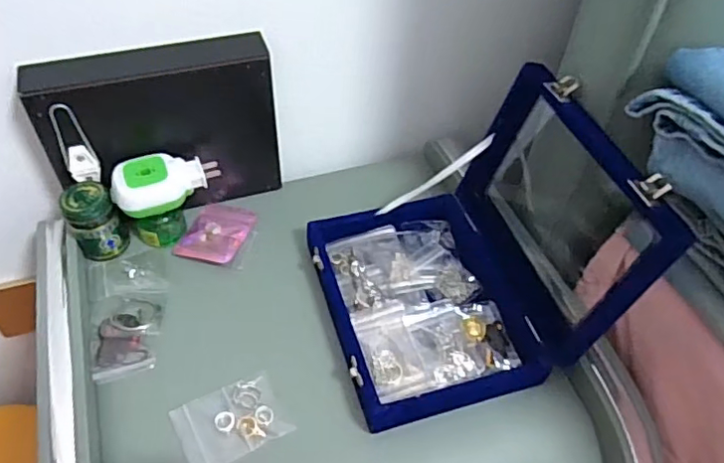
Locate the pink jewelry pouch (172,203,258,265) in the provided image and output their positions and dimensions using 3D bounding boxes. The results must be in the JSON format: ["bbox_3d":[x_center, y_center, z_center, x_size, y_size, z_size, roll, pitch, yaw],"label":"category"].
[{"bbox_3d":[-0.142,0.000,0.575,0.060,0.005,0.079,11,47,7],"label":"pink jewelry pouch"}]

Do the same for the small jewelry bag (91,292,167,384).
[{"bbox_3d":[-0.198,0.088,0.497,0.057,0.007,0.078,-8,48,-12],"label":"small jewelry bag"}]

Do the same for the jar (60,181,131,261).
[{"bbox_3d":[-0.245,-0.011,0.537,0.043,0.065,0.038,-21,51,-22],"label":"jar"}]

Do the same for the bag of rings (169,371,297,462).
[{"bbox_3d":[-0.102,0.146,0.452,0.078,0.010,0.058,-20,51,-21],"label":"bag of rings"}]

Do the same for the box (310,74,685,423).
[{"bbox_3d":[0.080,0.002,0.470,0.208,0.170,0.204,-12,49,-15],"label":"box"}]

